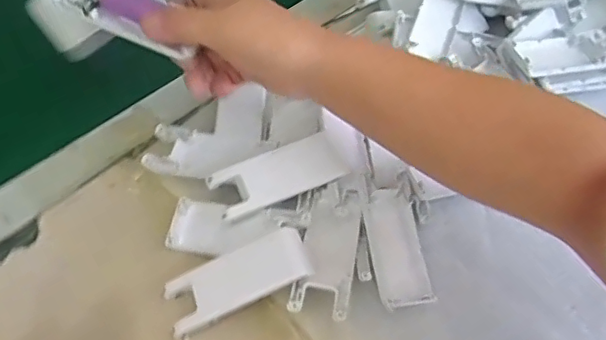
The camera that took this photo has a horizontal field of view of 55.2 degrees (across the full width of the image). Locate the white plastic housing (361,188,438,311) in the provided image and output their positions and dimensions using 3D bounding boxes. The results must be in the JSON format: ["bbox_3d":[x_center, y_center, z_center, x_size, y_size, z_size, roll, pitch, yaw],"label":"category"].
[{"bbox_3d":[0.067,0.056,0.421,0.040,0.014,0.085,-4,67,-14],"label":"white plastic housing"}]

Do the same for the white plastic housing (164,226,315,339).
[{"bbox_3d":[-0.045,0.074,0.399,0.101,0.009,0.042,-27,58,2],"label":"white plastic housing"}]

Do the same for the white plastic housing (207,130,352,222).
[{"bbox_3d":[-0.017,0.004,0.426,0.096,0.008,0.038,-22,82,-2],"label":"white plastic housing"}]

